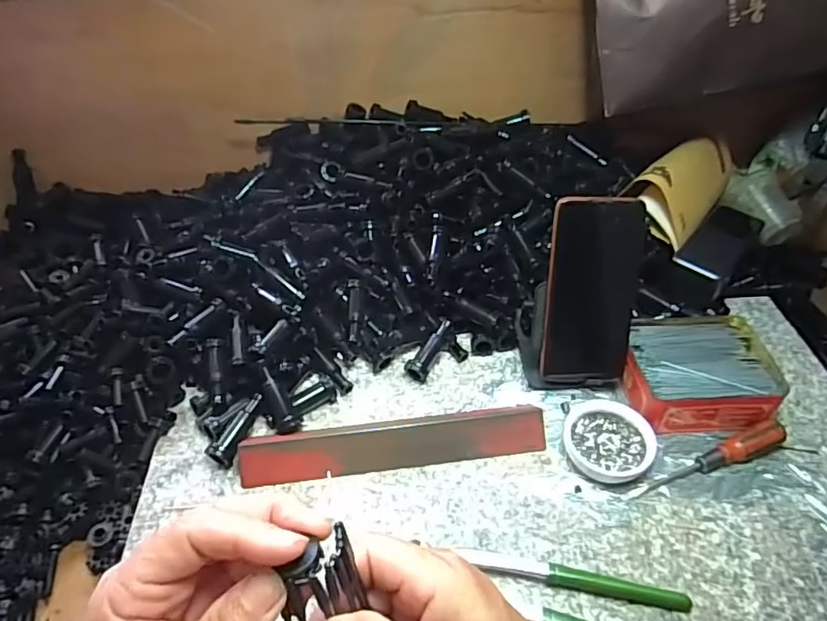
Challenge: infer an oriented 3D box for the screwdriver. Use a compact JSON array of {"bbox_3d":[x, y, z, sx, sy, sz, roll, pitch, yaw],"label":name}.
[{"bbox_3d":[0.251,0.124,0.472,0.143,0.022,0.019,-18,45,-16],"label":"screwdriver"}]

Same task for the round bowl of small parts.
[{"bbox_3d":[0.166,0.112,0.486,0.071,0.024,0.073,-1,43,1],"label":"round bowl of small parts"}]

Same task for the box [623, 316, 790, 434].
[{"bbox_3d":[0.259,0.058,0.526,0.127,0.044,0.113,-1,43,2],"label":"box"}]

